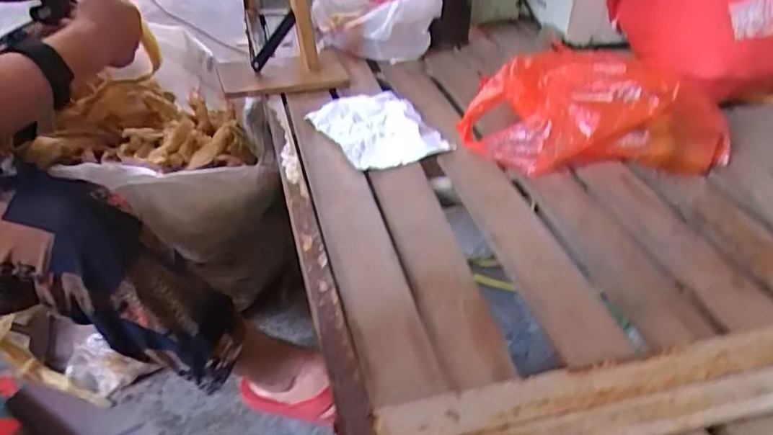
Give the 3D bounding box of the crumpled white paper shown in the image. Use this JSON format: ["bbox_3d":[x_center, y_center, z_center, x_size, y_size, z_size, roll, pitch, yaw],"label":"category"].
[{"bbox_3d":[-0.011,-0.106,0.699,0.129,0.028,0.151,-18,38,-23],"label":"crumpled white paper"}]

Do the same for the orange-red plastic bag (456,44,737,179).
[{"bbox_3d":[0.236,-0.116,0.656,0.293,0.104,0.113,0,35,-1],"label":"orange-red plastic bag"}]

